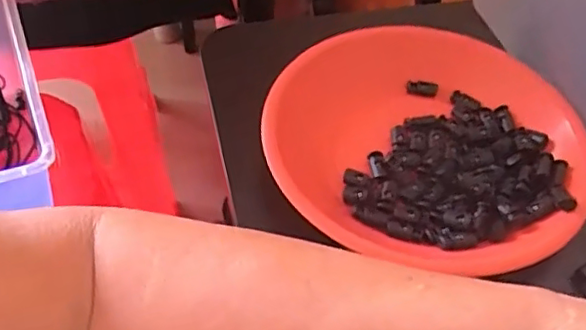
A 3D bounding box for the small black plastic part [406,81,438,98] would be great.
[{"bbox_3d":[0.091,-0.054,0.428,0.021,0.006,0.009,12,50,7],"label":"small black plastic part"}]

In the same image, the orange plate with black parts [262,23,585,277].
[{"bbox_3d":[0.084,-0.020,0.384,0.187,0.030,0.184,2,50,-2],"label":"orange plate with black parts"}]

